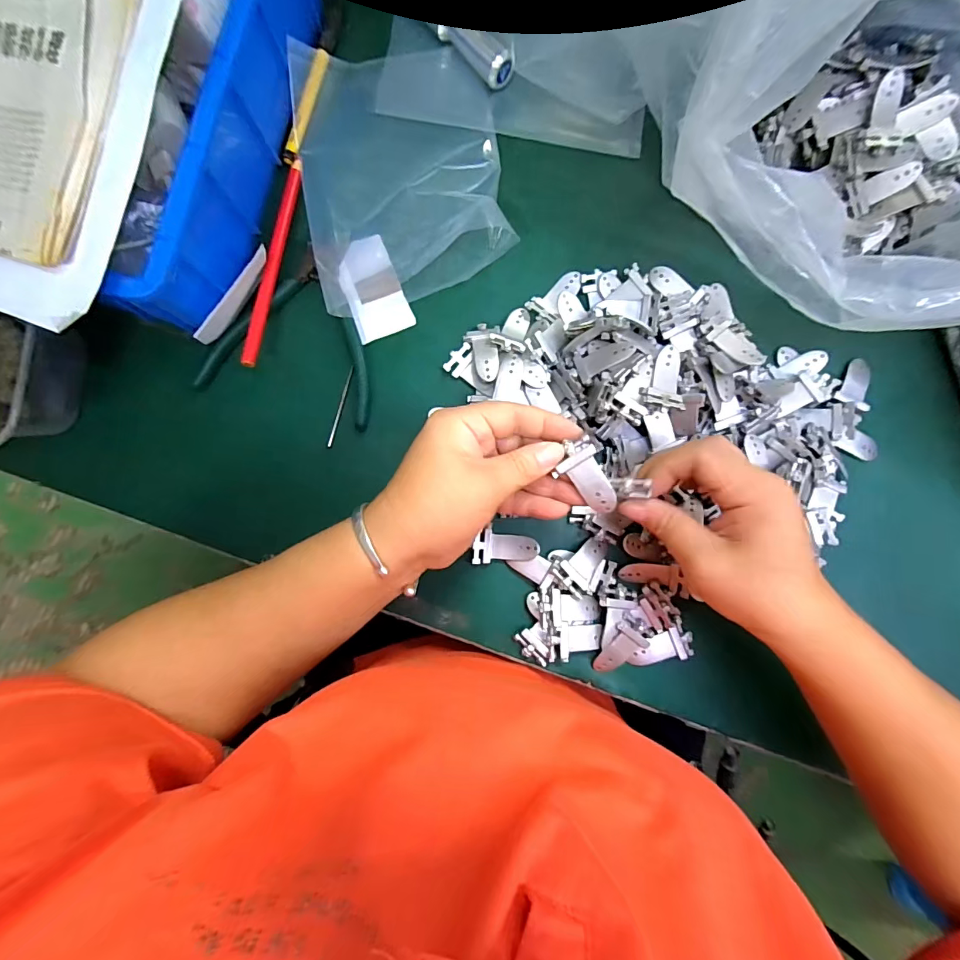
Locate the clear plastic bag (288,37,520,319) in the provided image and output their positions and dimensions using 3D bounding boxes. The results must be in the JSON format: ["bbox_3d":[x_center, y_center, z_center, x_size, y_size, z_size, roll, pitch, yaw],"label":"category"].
[{"bbox_3d":[-0.056,-0.225,0.322,0.140,0.018,0.186,-11,87,0],"label":"clear plastic bag"}]

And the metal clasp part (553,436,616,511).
[{"bbox_3d":[0.060,0.000,0.251,0.025,0.006,0.044,-30,93,-1],"label":"metal clasp part"}]

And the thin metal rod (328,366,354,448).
[{"bbox_3d":[-0.100,-0.053,0.319,0.004,0.004,0.059,16,87,1],"label":"thin metal rod"}]

